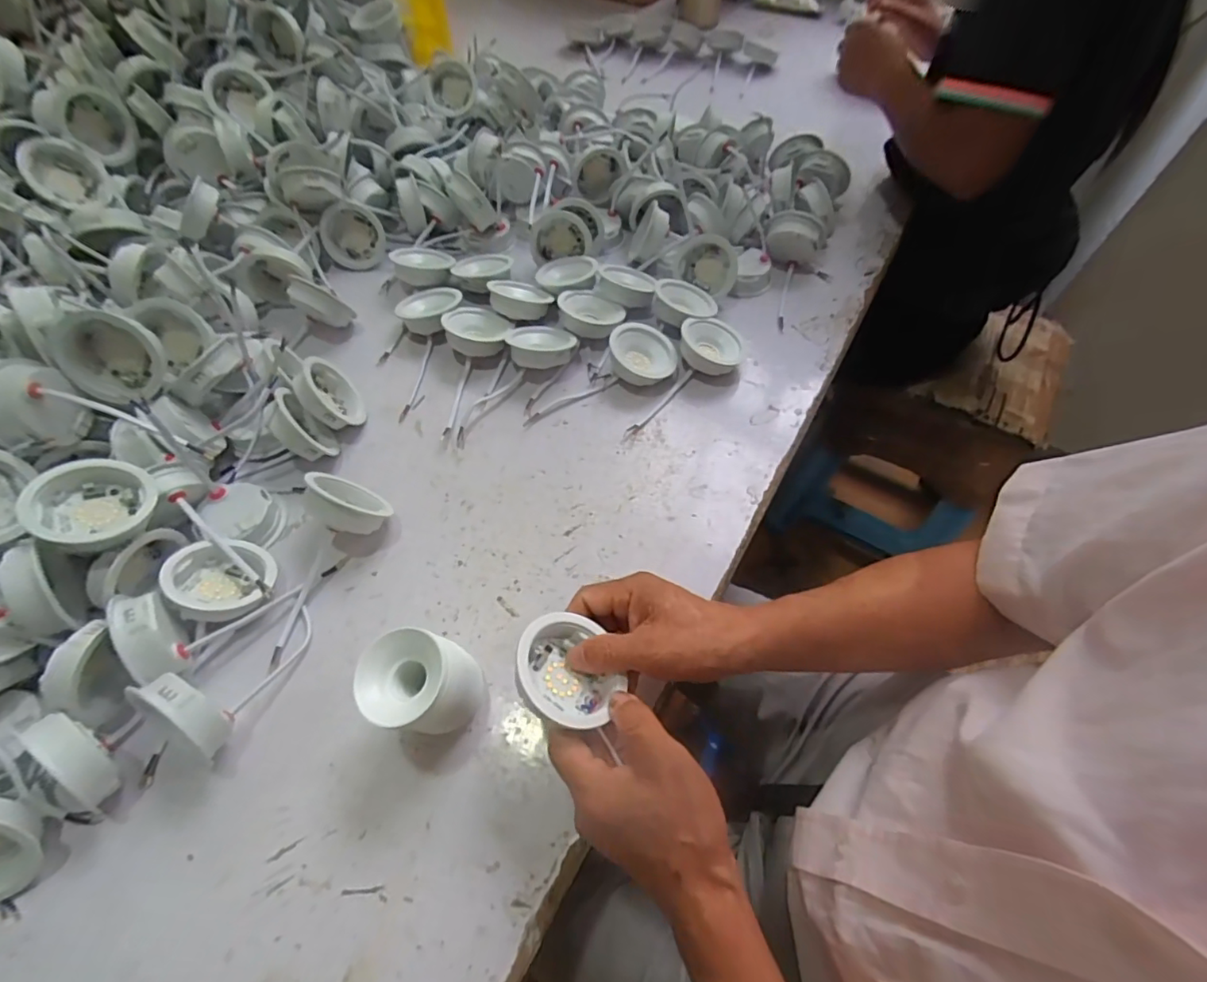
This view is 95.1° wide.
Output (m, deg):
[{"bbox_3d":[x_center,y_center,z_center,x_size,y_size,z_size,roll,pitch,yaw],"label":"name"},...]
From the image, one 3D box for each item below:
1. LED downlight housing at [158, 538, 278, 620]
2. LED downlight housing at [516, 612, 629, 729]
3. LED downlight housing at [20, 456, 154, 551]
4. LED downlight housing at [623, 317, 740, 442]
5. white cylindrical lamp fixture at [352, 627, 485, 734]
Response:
[{"bbox_3d":[-0.296,0.065,0.428,0.069,0.034,0.069,35,52,-2],"label":"LED downlight housing"},{"bbox_3d":[-0.023,0.119,0.348,0.071,0.043,0.071,10,45,-25],"label":"LED downlight housing"},{"bbox_3d":[-0.365,0.009,0.393,0.068,0.023,0.068,35,46,4],"label":"LED downlight housing"},{"bbox_3d":[0.087,-0.110,0.545,0.063,0.036,0.160,24,60,14],"label":"LED downlight housing"},{"bbox_3d":[-0.117,0.129,0.368,0.065,0.088,0.059,-30,63,-18],"label":"white cylindrical lamp fixture"}]

